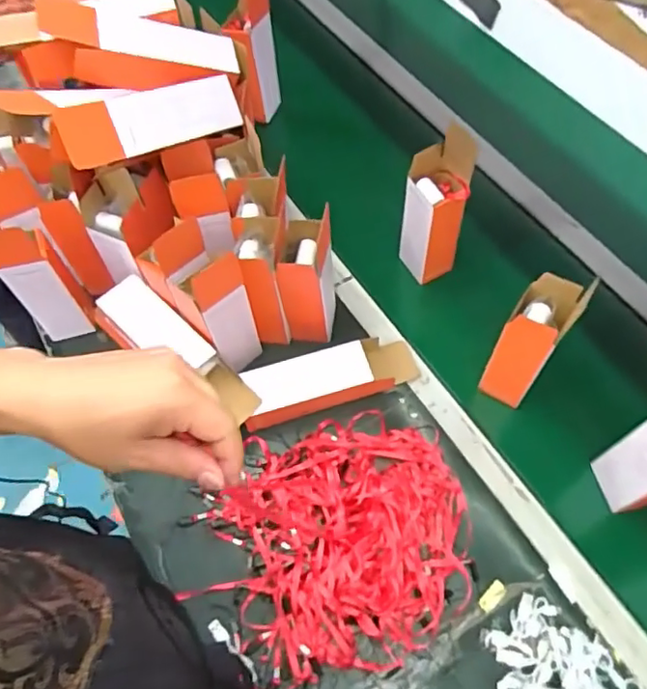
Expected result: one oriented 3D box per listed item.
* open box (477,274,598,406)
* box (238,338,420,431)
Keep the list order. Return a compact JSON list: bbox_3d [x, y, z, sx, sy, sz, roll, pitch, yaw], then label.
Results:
[{"bbox_3d":[0.251,0.004,0.722,0.069,0.196,0.080,33,67,18],"label":"open box"},{"bbox_3d":[0.013,0.046,0.801,0.243,0.051,0.078,-15,61,-6],"label":"box"}]

